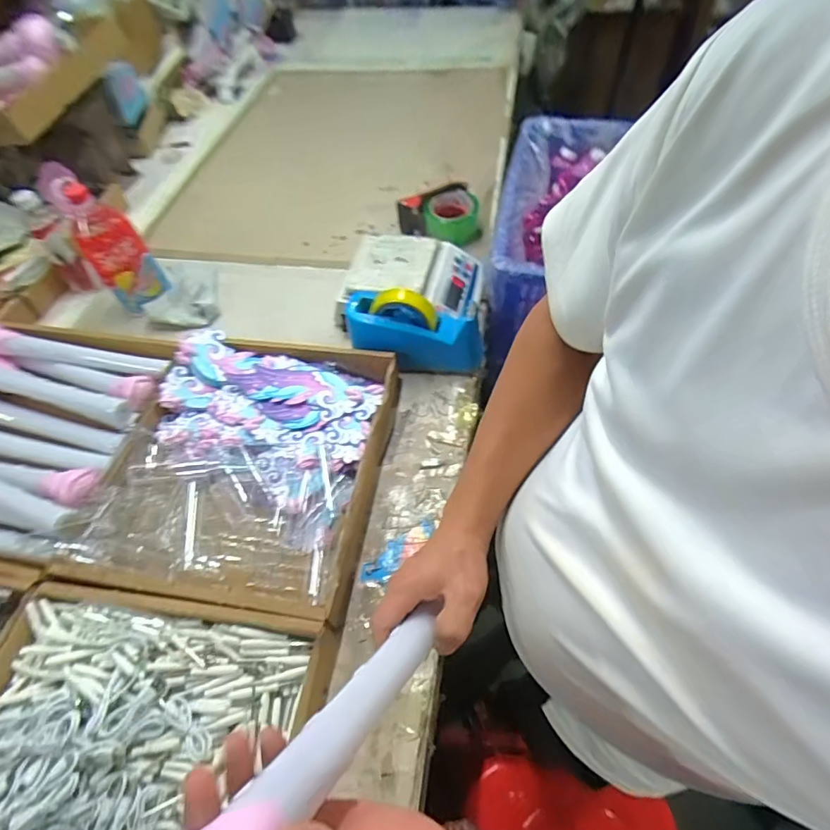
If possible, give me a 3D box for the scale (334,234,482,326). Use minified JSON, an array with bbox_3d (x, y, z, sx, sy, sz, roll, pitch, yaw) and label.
[{"bbox_3d":[-0.007,-0.228,0.841,0.239,0.083,0.174,4,55,6],"label":"scale"}]

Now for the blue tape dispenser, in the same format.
[{"bbox_3d":[0.002,-0.131,0.734,0.204,0.122,0.077,3,55,5],"label":"blue tape dispenser"}]

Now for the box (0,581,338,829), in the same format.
[{"bbox_3d":[-0.290,0.369,0.439,0.347,0.047,0.374,5,55,7],"label":"box"}]

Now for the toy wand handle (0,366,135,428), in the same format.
[{"bbox_3d":[-0.558,-0.042,0.717,0.319,0.060,0.055,10,56,10],"label":"toy wand handle"}]

